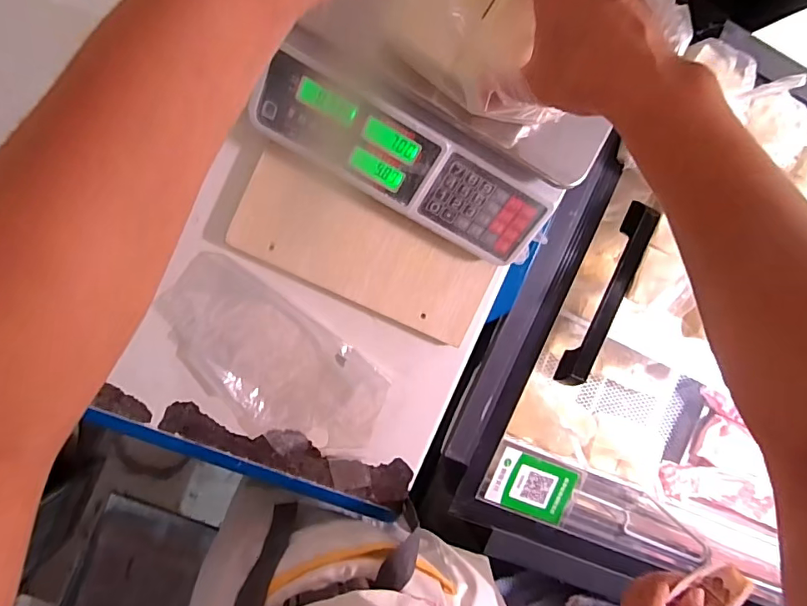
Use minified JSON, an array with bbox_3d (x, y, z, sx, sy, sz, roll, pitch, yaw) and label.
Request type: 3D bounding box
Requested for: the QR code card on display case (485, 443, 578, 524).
[{"bbox_3d":[0.185,0.261,0.675,0.122,0.007,0.081,22,93,-9],"label":"QR code card on display case"}]

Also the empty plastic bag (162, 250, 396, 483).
[{"bbox_3d":[-0.142,0.083,0.560,0.307,0.010,0.141,38,89,-8],"label":"empty plastic bag"}]

